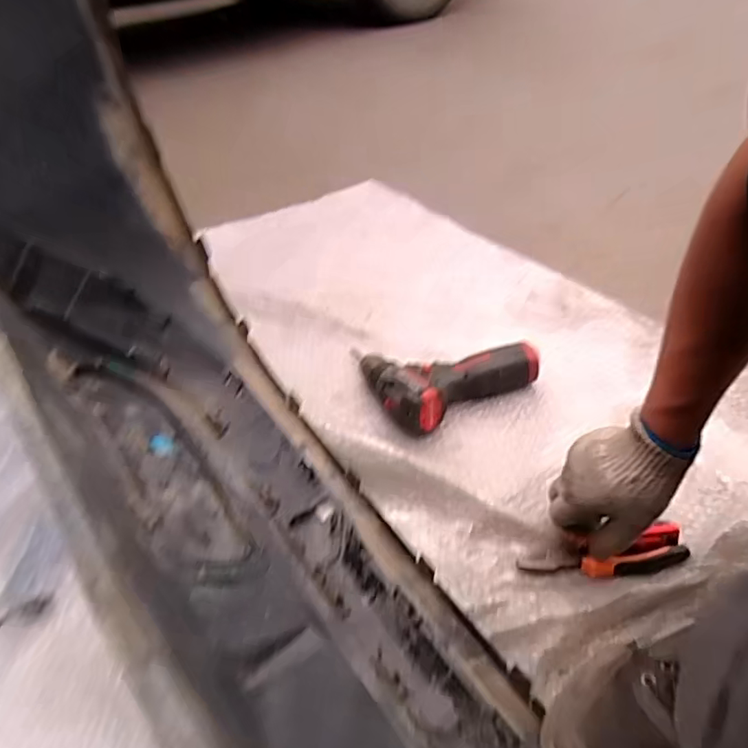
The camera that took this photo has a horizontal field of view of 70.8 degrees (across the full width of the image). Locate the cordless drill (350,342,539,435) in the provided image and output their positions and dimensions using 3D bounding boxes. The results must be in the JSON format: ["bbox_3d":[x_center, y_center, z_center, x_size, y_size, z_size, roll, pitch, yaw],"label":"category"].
[{"bbox_3d":[0.089,-0.013,0.692,0.210,0.059,0.159,-24,48,-19],"label":"cordless drill"}]

